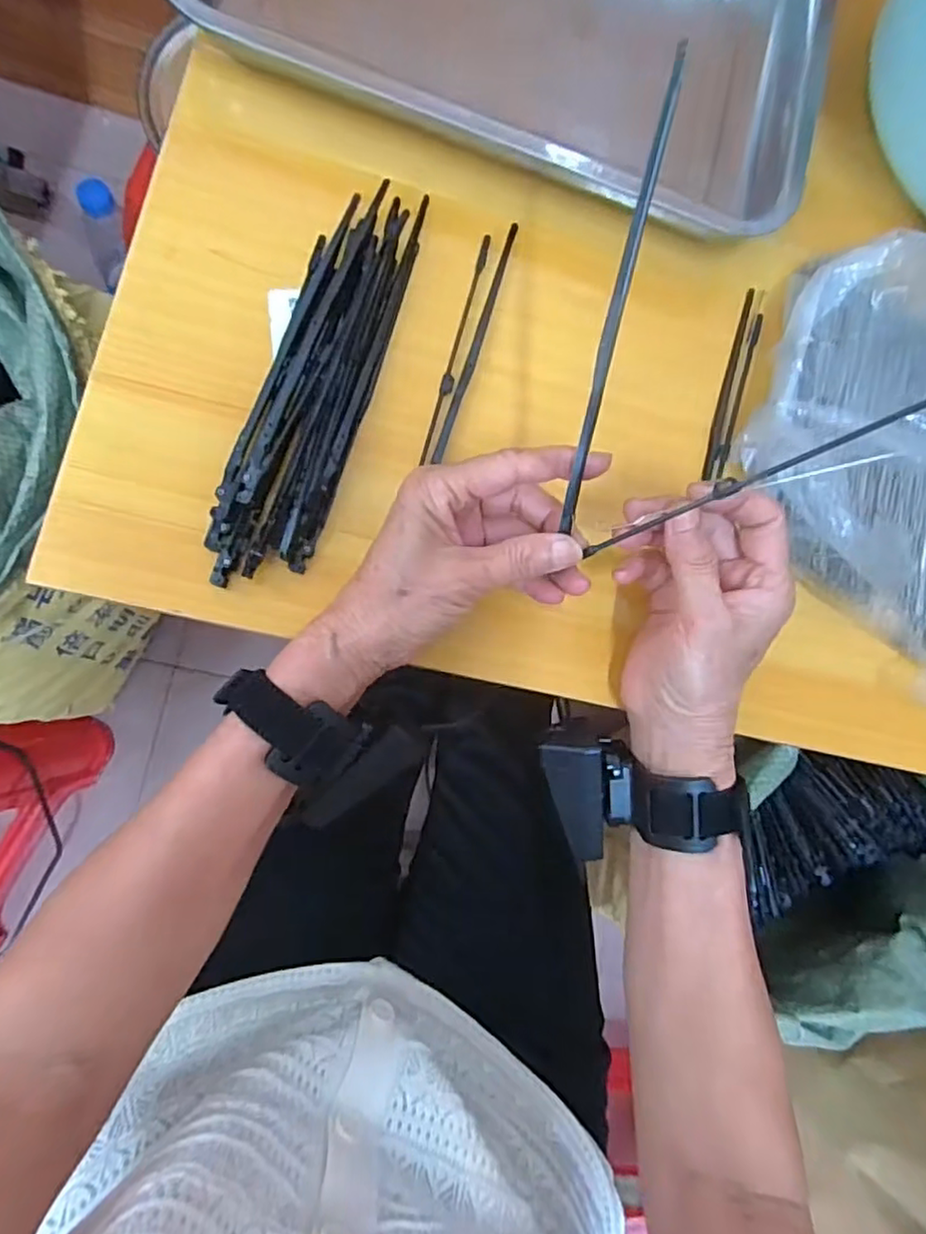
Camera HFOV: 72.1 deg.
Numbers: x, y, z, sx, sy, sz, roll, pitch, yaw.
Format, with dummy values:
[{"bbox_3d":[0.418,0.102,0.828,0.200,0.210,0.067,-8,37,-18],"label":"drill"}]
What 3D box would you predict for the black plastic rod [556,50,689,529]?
[{"bbox_3d":[0.058,-0.112,0.245,0.006,0.004,0.165,6,118,-7],"label":"black plastic rod"}]

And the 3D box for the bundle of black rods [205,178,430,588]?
[{"bbox_3d":[-0.073,-0.122,0.324,0.052,0.023,0.216,17,82,-8],"label":"bundle of black rods"}]

